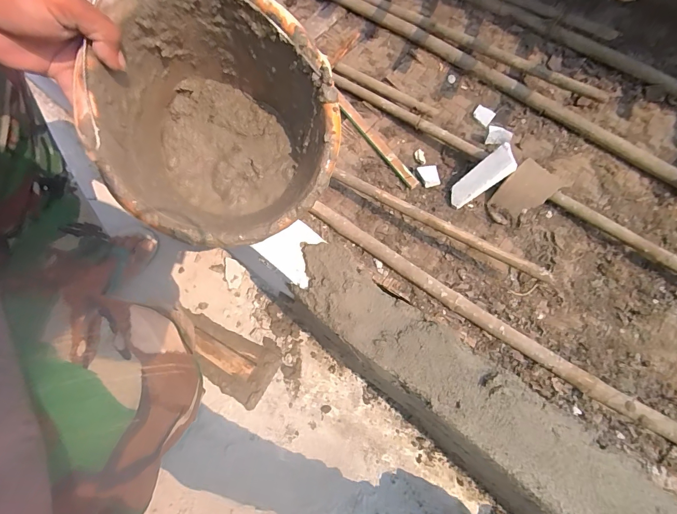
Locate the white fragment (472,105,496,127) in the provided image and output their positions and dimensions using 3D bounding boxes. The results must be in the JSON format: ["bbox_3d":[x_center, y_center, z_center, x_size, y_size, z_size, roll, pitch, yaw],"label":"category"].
[{"bbox_3d":[0.576,-0.563,1.452,0.074,0.014,0.063,36,100,8],"label":"white fragment"}]

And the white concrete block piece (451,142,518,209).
[{"bbox_3d":[0.504,-0.276,1.286,0.263,0.051,0.098,-42,70,24],"label":"white concrete block piece"}]

